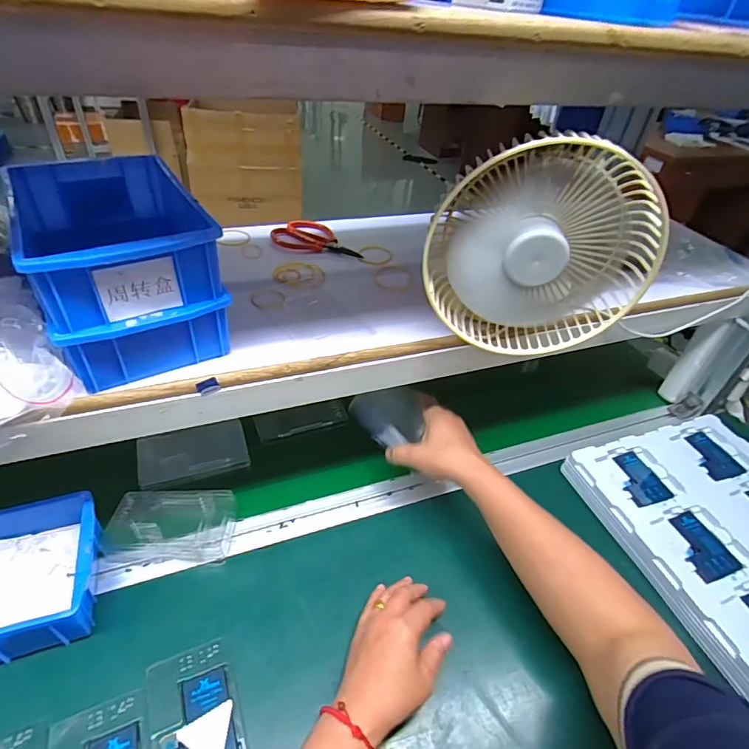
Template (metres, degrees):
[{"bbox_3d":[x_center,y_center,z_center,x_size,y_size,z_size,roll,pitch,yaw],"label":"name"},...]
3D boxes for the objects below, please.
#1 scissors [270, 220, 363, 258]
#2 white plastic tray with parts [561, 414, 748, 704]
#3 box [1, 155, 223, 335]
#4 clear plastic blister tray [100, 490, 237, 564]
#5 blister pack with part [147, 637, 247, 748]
[{"bbox_3d":[-0.073,-0.181,0.614,0.123,0.016,0.063,17,41,12],"label":"scissors"},{"bbox_3d":[0.457,0.197,0.574,0.288,0.041,0.313,-10,43,-18],"label":"white plastic tray with parts"},{"bbox_3d":[-0.225,-0.120,0.394,0.132,0.064,0.202,-20,47,-28],"label":"box"},{"bbox_3d":[-0.231,0.172,0.526,0.133,0.019,0.081,5,53,-7],"label":"clear plastic blister tray"},{"bbox_3d":[-0.153,0.303,0.394,0.071,0.008,0.129,-12,44,-21],"label":"blister pack with part"}]

